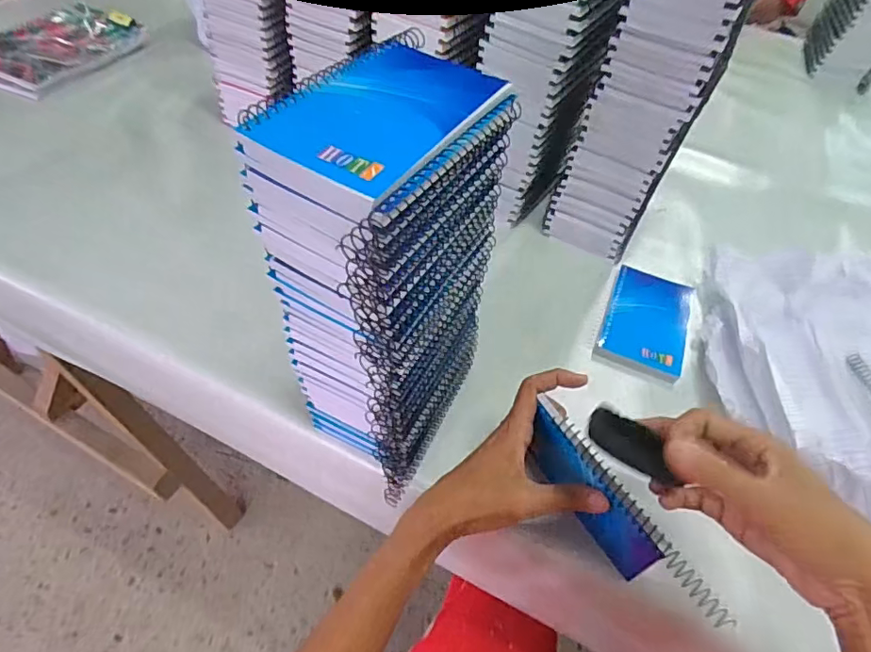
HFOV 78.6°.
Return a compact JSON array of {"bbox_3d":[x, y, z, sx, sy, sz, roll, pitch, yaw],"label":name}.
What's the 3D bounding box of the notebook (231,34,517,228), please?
[{"bbox_3d":[-0.028,-0.112,0.278,0.090,0.014,0.135,31,55,18],"label":"notebook"}]

